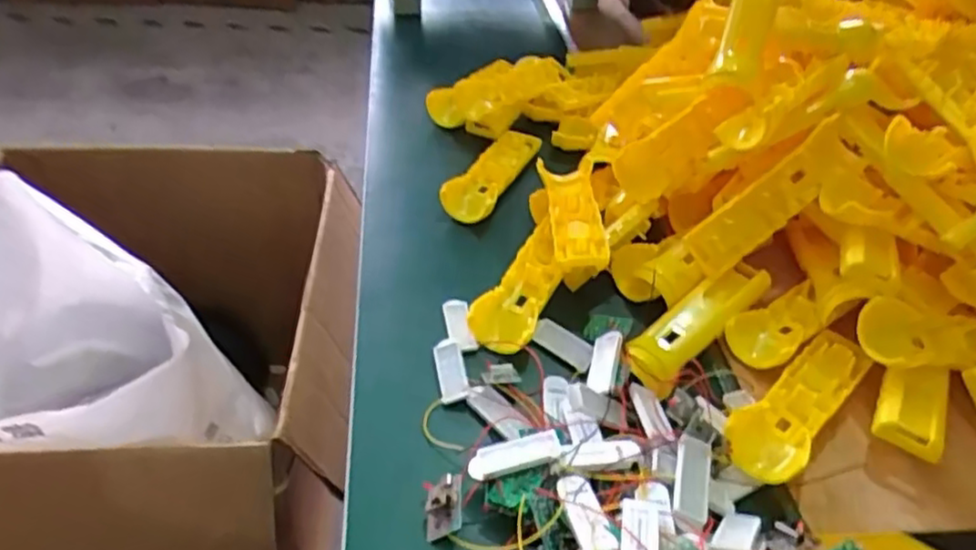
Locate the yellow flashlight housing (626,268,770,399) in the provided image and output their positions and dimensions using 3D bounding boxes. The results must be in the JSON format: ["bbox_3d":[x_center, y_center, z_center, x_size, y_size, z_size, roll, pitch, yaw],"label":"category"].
[{"bbox_3d":[0.161,0.037,0.551,0.043,0.033,0.164,34,47,29],"label":"yellow flashlight housing"}]

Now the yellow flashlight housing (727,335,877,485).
[{"bbox_3d":[0.219,0.090,0.491,0.049,0.021,0.157,34,48,29],"label":"yellow flashlight housing"}]

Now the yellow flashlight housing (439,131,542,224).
[{"bbox_3d":[0.009,-0.103,0.710,0.050,0.026,0.157,21,42,17],"label":"yellow flashlight housing"}]

